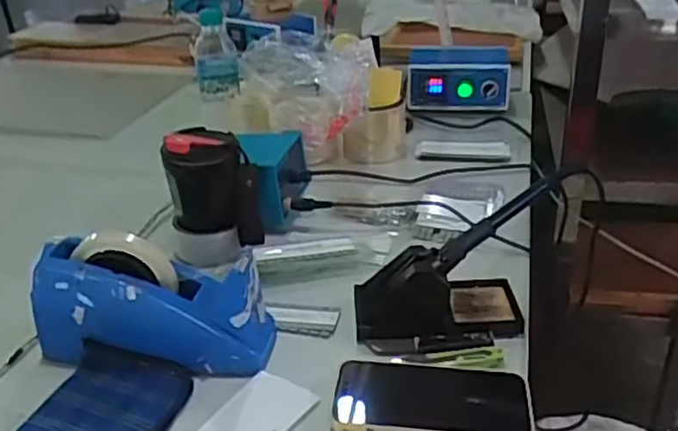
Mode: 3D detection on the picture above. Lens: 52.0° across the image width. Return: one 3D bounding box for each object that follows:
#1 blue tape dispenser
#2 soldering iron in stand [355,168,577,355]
[{"bbox_3d":[-0.171,0.080,0.638,0.214,0.105,0.064,2,28,4],"label":"blue tape dispenser"},{"bbox_3d":[0.111,0.047,0.657,0.186,0.132,0.085,-3,29,-6],"label":"soldering iron in stand"}]

